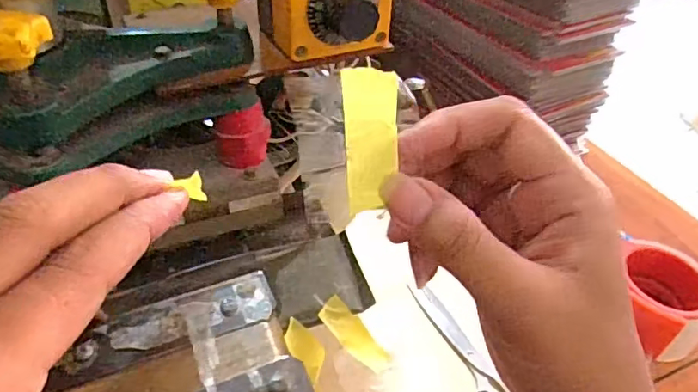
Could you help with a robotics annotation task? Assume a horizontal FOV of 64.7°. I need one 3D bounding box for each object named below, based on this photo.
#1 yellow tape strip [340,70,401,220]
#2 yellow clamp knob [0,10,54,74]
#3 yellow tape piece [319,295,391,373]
[{"bbox_3d":[0.008,-0.020,0.208,0.020,0.055,0.006,0,25,-3],"label":"yellow tape strip"},{"bbox_3d":[-0.148,-0.067,0.241,0.034,0.024,0.015,-20,45,-24],"label":"yellow clamp knob"},{"bbox_3d":[0.004,0.096,0.377,0.020,0.004,0.059,-41,93,-21],"label":"yellow tape piece"}]

